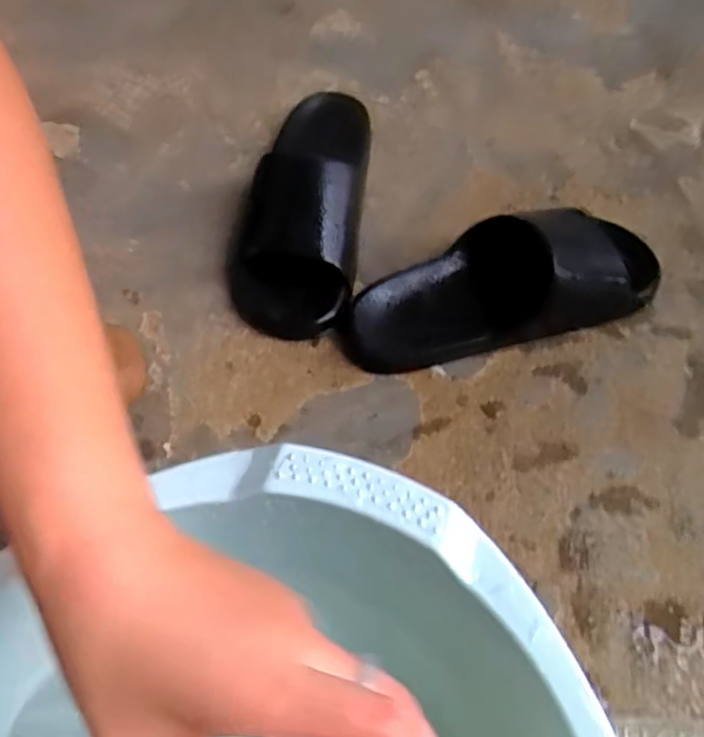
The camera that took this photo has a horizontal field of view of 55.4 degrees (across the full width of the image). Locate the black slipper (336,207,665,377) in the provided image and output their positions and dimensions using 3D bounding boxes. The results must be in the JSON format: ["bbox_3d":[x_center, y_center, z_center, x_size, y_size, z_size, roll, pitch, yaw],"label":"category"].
[{"bbox_3d":[0.124,-0.071,0.540,0.272,0.065,0.093,-14,63,-7],"label":"black slipper"}]

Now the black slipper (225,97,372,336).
[{"bbox_3d":[-0.036,-0.160,0.578,0.094,0.087,0.263,9,63,5],"label":"black slipper"}]

